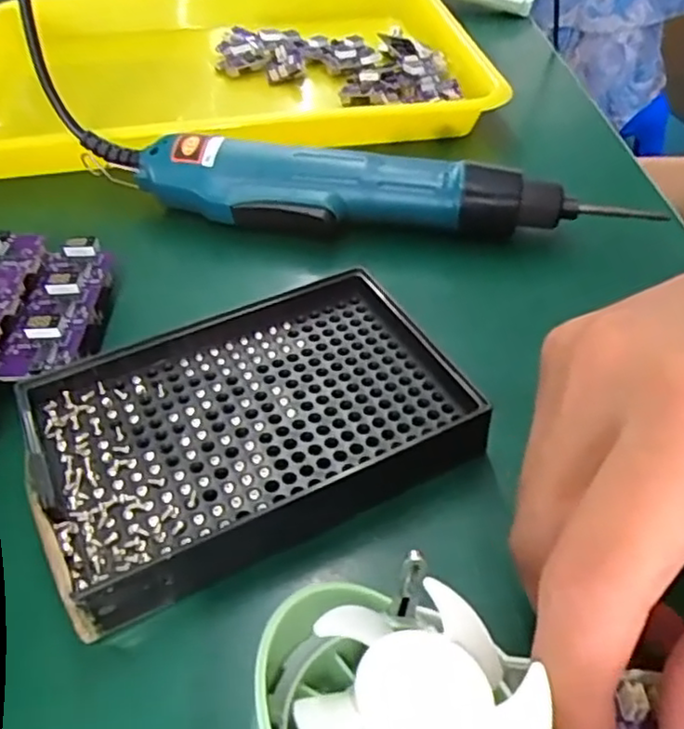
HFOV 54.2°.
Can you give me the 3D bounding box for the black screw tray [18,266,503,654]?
[{"bbox_3d":[-0.031,0.019,0.229,0.140,0.020,0.103,-22,48,-20],"label":"black screw tray"}]

